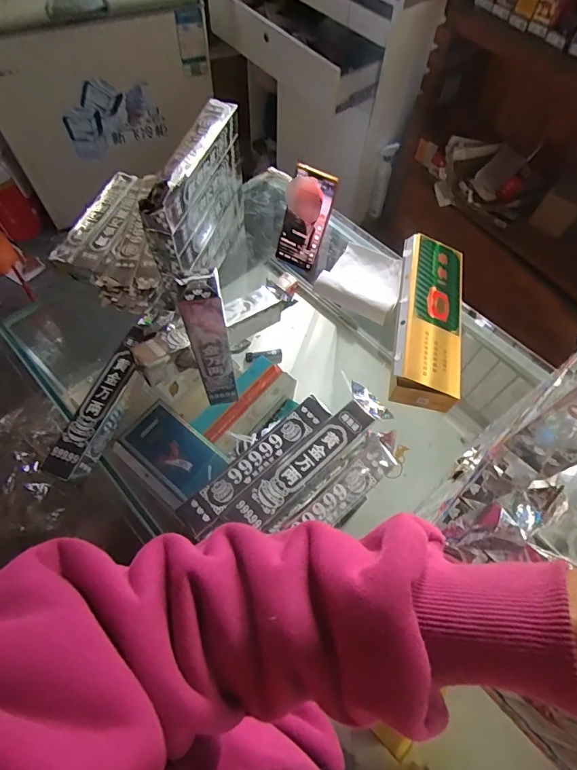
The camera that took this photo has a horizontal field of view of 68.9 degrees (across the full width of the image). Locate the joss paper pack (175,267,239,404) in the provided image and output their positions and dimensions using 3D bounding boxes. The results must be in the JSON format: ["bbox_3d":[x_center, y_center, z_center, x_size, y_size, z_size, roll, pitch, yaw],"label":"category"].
[{"bbox_3d":[-0.090,-0.046,0.509,0.052,0.213,0.046,-11,64,-8],"label":"joss paper pack"}]

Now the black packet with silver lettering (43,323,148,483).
[{"bbox_3d":[-0.245,0.021,0.574,0.050,0.041,0.227,18,64,7],"label":"black packet with silver lettering"}]

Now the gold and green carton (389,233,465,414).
[{"bbox_3d":[0.211,-0.103,0.631,0.098,0.054,0.275,11,63,3],"label":"gold and green carton"}]

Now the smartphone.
[{"bbox_3d":[0.026,-0.262,0.673,0.069,0.158,0.014,21,40,5],"label":"smartphone"}]

